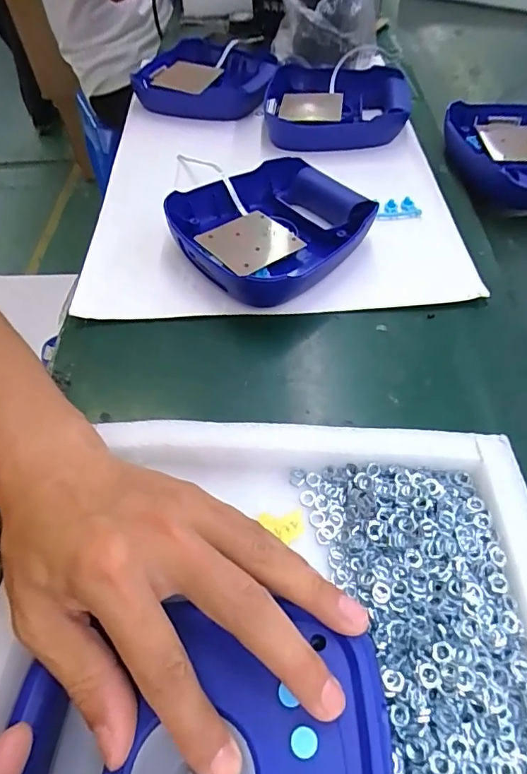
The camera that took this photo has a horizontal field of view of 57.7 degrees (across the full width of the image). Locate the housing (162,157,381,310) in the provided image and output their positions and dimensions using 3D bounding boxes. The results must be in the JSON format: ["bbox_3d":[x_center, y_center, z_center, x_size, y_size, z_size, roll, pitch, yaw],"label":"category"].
[{"bbox_3d":[0.006,-0.157,0.480,0.172,0.049,0.172,36,61,24],"label":"housing"}]

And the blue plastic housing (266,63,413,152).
[{"bbox_3d":[0.101,-0.375,0.651,0.185,0.051,0.194,5,53,4],"label":"blue plastic housing"}]

